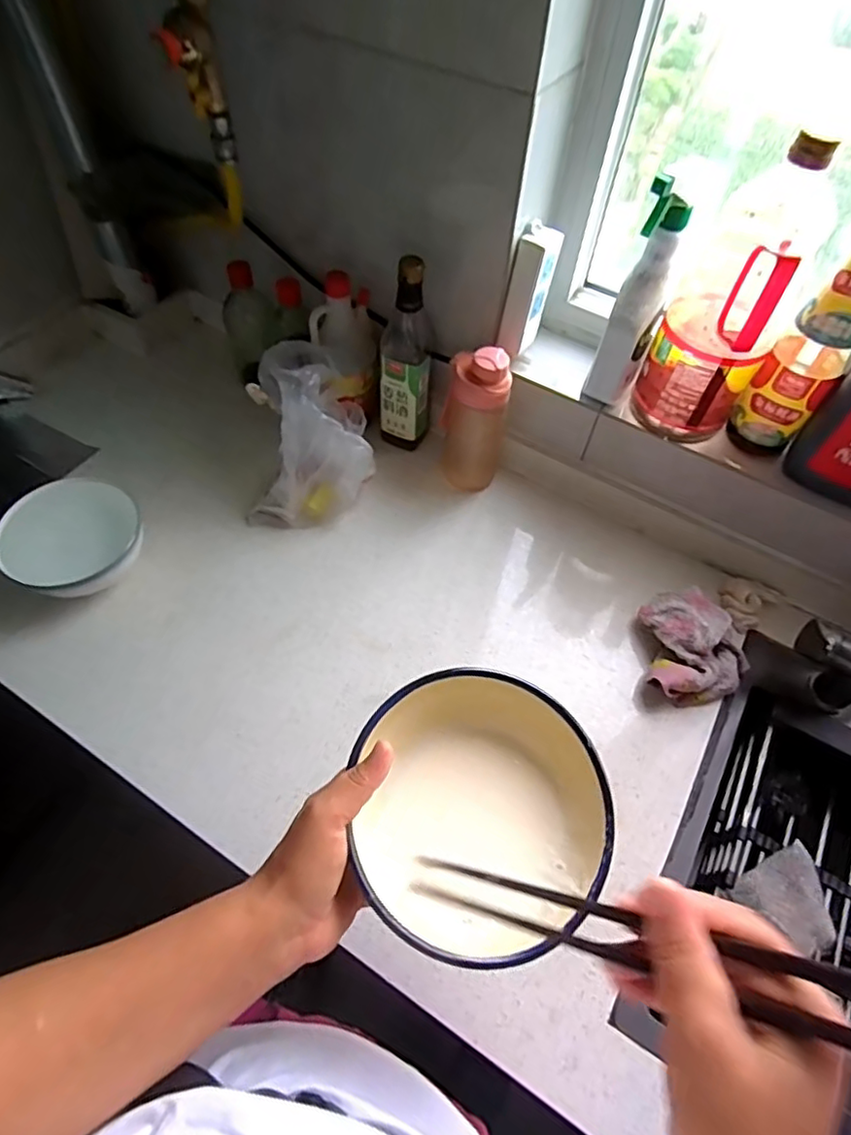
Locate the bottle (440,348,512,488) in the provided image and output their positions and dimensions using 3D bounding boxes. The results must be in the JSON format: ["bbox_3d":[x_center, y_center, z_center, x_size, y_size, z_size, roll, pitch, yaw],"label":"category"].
[{"bbox_3d":[0.066,-0.194,0.813,0.082,0.241,0.066,3,57,0],"label":"bottle"}]

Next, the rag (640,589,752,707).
[{"bbox_3d":[0.326,0.094,0.713,0.123,0.059,0.127,4,57,1],"label":"rag"}]

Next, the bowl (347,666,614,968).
[{"bbox_3d":[0.040,0.169,0.425,0.170,0.074,0.183,-1,60,2],"label":"bowl"}]

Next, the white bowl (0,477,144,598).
[{"bbox_3d":[-0.469,-0.028,0.805,0.205,0.093,0.157,21,63,13],"label":"white bowl"}]

